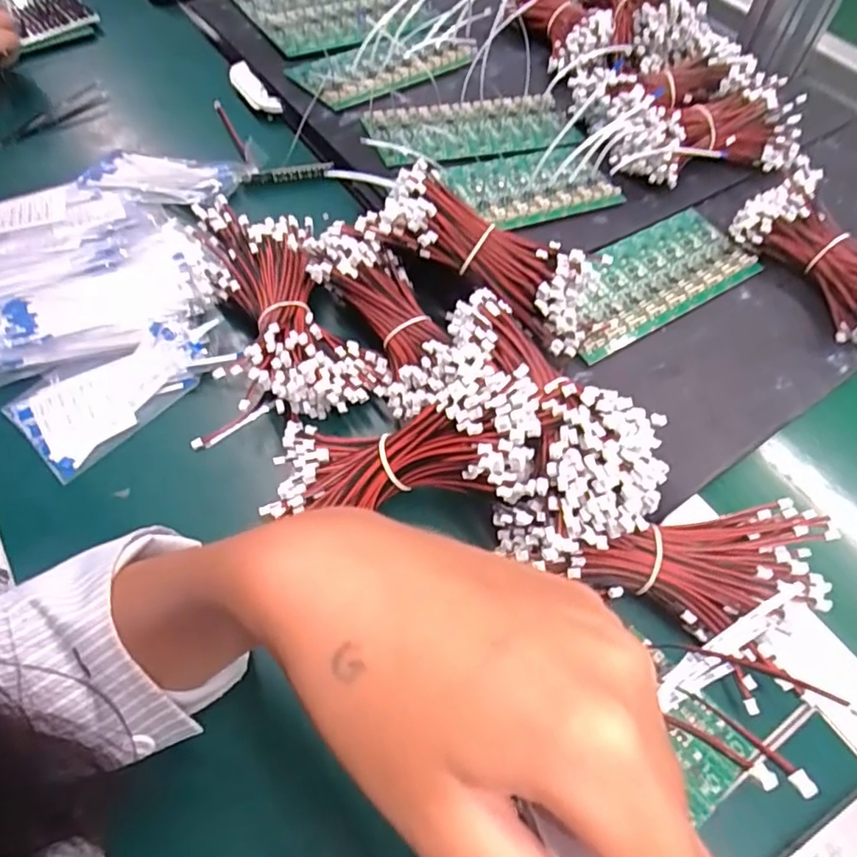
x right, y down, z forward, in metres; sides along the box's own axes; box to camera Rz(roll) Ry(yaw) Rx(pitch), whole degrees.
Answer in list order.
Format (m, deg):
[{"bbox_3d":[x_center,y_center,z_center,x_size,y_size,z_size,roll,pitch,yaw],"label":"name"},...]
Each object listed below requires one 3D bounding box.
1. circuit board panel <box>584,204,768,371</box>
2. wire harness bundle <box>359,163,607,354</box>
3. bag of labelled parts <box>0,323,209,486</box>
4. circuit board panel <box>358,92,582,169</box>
[{"bbox_3d":[0.177,-0.123,0.476,0.194,0.016,0.084,-29,64,-18],"label":"circuit board panel"},{"bbox_3d":[0.045,-0.121,0.411,0.184,0.072,0.072,30,62,0],"label":"wire harness bundle"},{"bbox_3d":[-0.222,-0.032,0.416,0.077,0.017,0.131,40,66,20],"label":"bag of labelled parts"},{"bbox_3d":[0.039,-0.280,0.548,0.191,0.023,0.080,-13,61,-10],"label":"circuit board panel"}]

